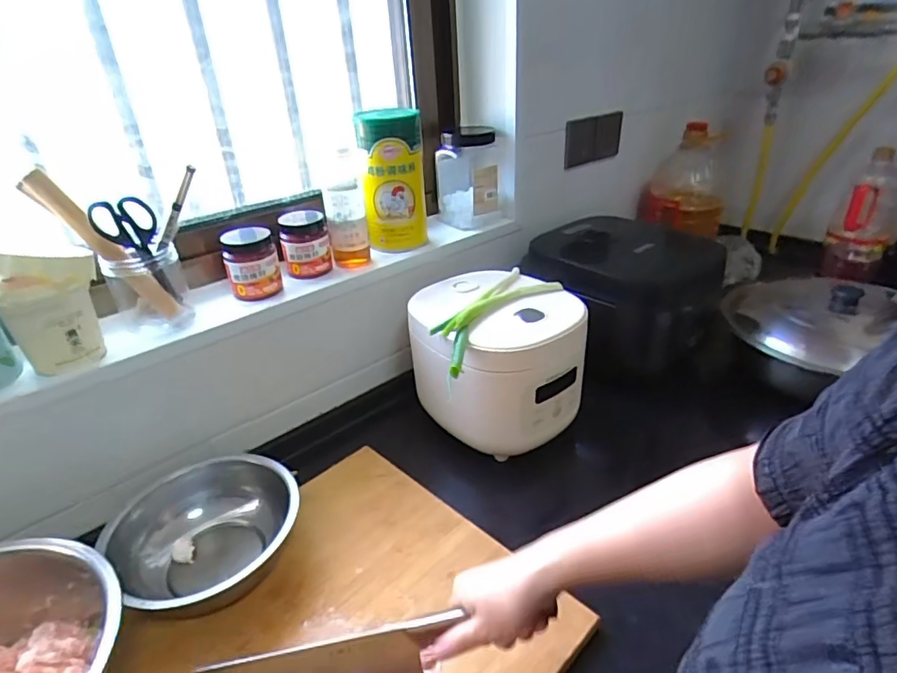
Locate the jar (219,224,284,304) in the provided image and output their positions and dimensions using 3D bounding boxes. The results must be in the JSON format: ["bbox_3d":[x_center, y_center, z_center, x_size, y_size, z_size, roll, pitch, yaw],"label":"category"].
[{"bbox_3d":[-0.271,-0.101,0.725,0.067,0.091,0.061,-15,31,-20],"label":"jar"}]

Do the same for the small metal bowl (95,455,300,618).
[{"bbox_3d":[-0.262,0.229,0.600,0.182,0.073,0.200,-3,29,2],"label":"small metal bowl"}]

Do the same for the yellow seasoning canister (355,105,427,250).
[{"bbox_3d":[-0.087,-0.243,0.824,0.094,0.200,0.097,-5,29,-3],"label":"yellow seasoning canister"}]

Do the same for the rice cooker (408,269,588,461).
[{"bbox_3d":[0.066,0.031,0.776,0.211,0.180,0.223,-3,29,2],"label":"rice cooker"}]

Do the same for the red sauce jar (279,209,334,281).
[{"bbox_3d":[-0.212,-0.140,0.779,0.069,0.089,0.066,-10,30,-12],"label":"red sauce jar"}]

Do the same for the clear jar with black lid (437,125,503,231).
[{"bbox_3d":[0.033,-0.283,0.933,0.091,0.150,0.107,-15,31,-19],"label":"clear jar with black lid"}]

